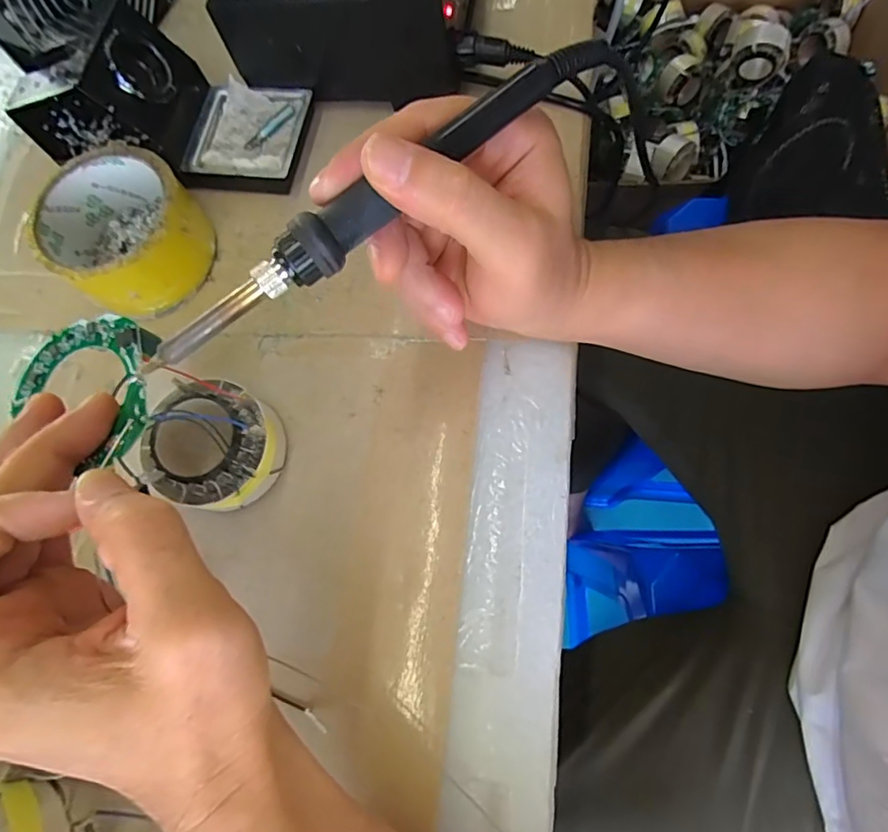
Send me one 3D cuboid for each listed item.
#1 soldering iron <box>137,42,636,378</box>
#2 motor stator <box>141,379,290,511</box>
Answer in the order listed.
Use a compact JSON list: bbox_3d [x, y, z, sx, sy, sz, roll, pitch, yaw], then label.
[{"bbox_3d":[-0.019,-0.077,0.189,0.201,0.014,0.021,-37,78,-3],"label":"soldering iron"},{"bbox_3d":[-0.117,0.016,0.274,0.060,0.040,0.061,0,74,-1],"label":"motor stator"}]

